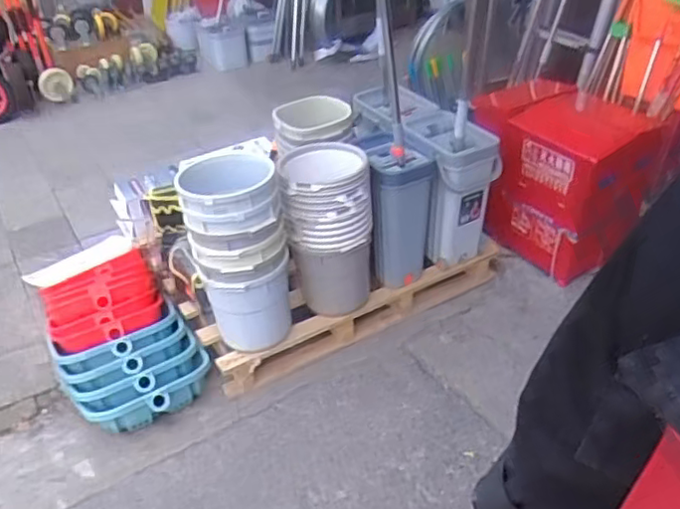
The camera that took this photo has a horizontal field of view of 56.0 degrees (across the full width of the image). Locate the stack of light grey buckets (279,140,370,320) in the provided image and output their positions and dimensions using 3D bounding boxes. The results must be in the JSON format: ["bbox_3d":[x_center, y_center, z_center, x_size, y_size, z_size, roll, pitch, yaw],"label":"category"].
[{"bbox_3d":[-0.046,-0.064,1.900,0.246,0.493,0.312,-1,38,-10],"label":"stack of light grey buckets"}]

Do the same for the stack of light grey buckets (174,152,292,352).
[{"bbox_3d":[-0.272,0.003,1.726,0.245,0.487,0.283,-6,39,-15],"label":"stack of light grey buckets"}]

